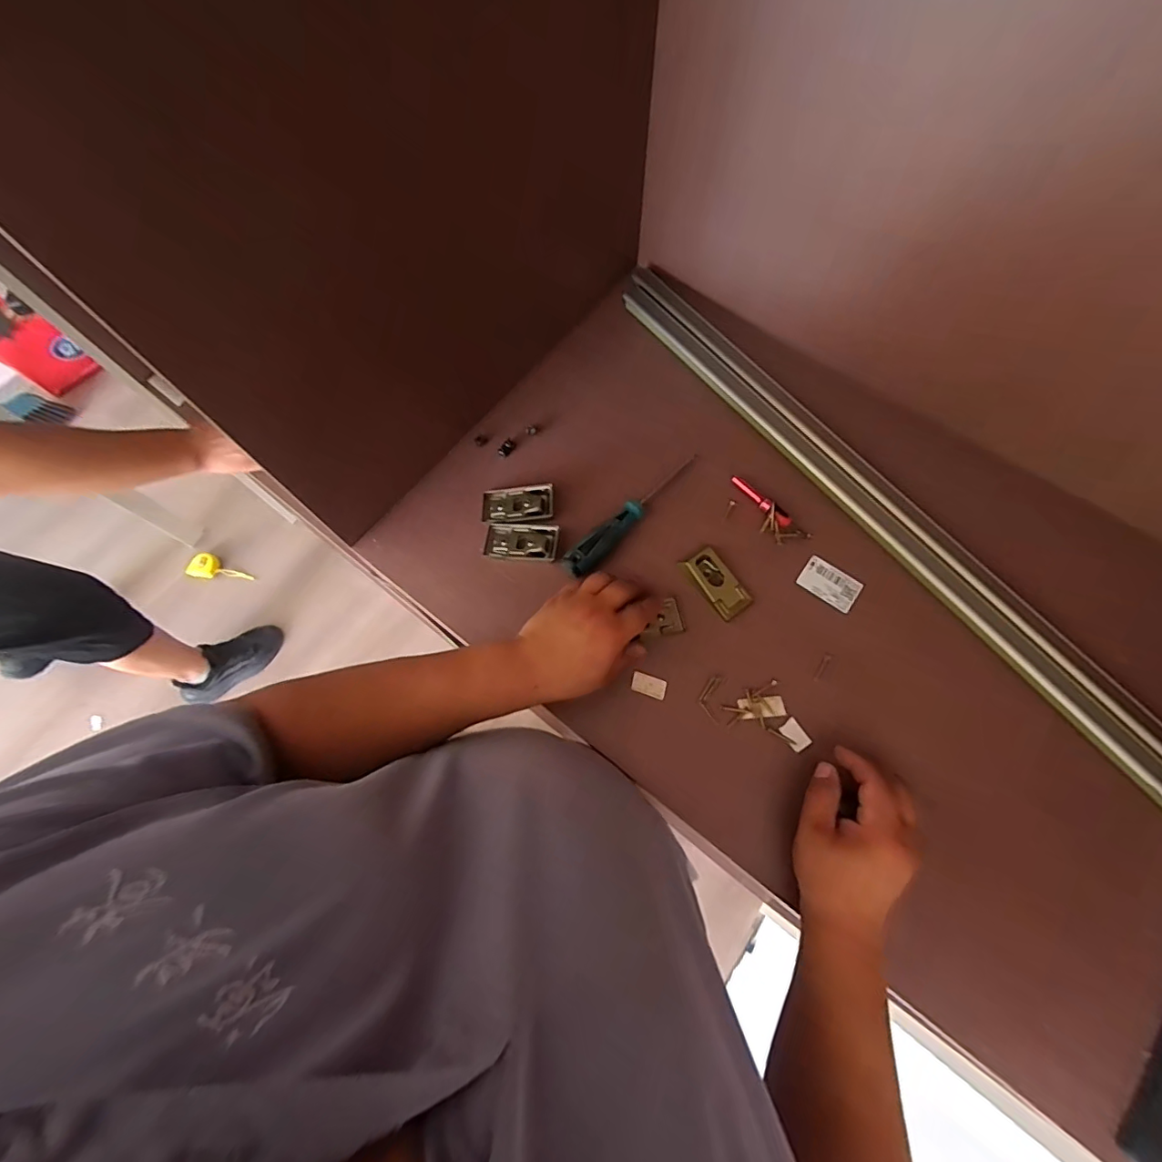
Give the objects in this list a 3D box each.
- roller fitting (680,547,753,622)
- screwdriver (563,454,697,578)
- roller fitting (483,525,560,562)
[{"bbox_3d":[0.146,0.002,0.544,0.039,0.016,0.075,-35,72,-10],"label":"roller fitting"},{"bbox_3d":[0.062,-0.076,0.566,0.203,0.029,0.029,-41,74,-11],"label":"screwdriver"},{"bbox_3d":[-0.066,-0.045,0.570,0.080,0.015,0.041,9,71,6],"label":"roller fitting"}]

